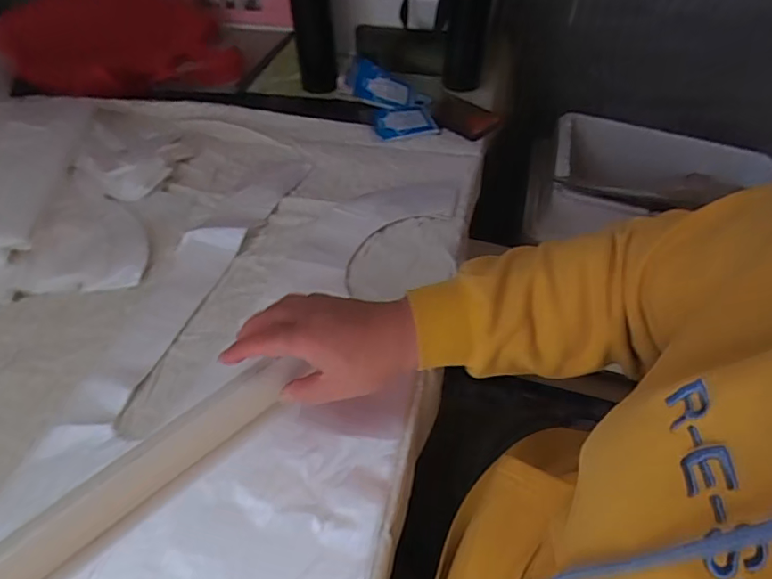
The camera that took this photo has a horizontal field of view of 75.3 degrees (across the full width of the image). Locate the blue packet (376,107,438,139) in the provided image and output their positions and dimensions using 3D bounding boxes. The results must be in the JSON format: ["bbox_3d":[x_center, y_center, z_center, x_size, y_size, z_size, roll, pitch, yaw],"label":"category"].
[{"bbox_3d":[0.028,-0.250,0.747,0.088,0.018,0.057,-5,49,-5],"label":"blue packet"}]

